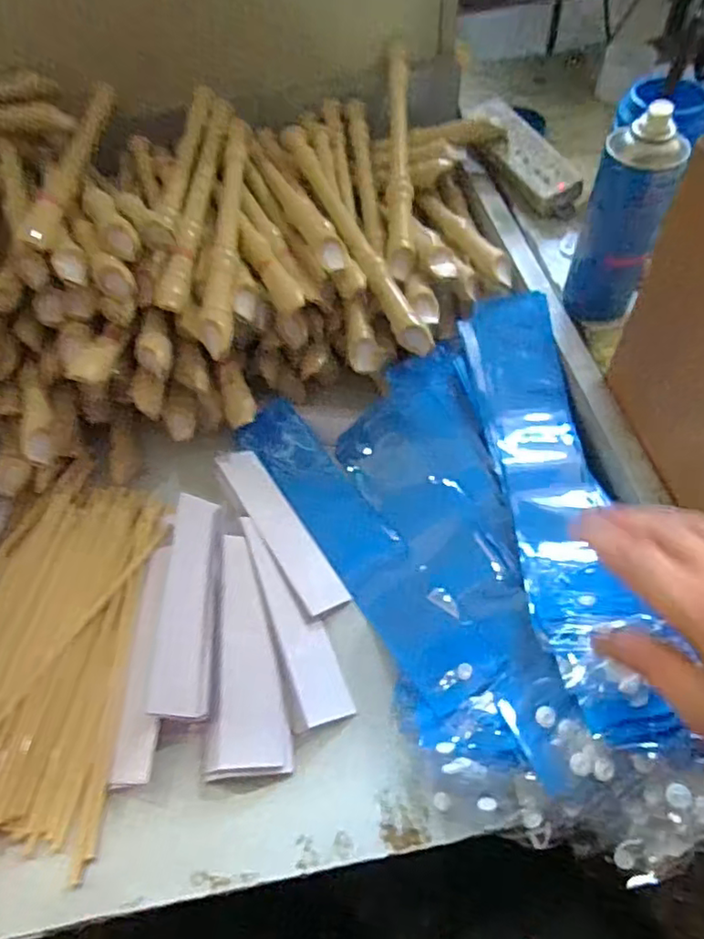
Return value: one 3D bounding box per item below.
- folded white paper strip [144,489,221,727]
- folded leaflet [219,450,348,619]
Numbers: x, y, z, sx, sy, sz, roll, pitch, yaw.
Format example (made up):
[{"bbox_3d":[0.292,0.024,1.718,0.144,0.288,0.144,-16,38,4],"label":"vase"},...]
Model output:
[{"bbox_3d":[-0.134,0.109,0.509,0.043,0.007,0.179,10,60,-18],"label":"folded white paper strip"},{"bbox_3d":[-0.066,0.053,0.565,0.042,0.004,0.187,-19,58,-31],"label":"folded leaflet"}]

